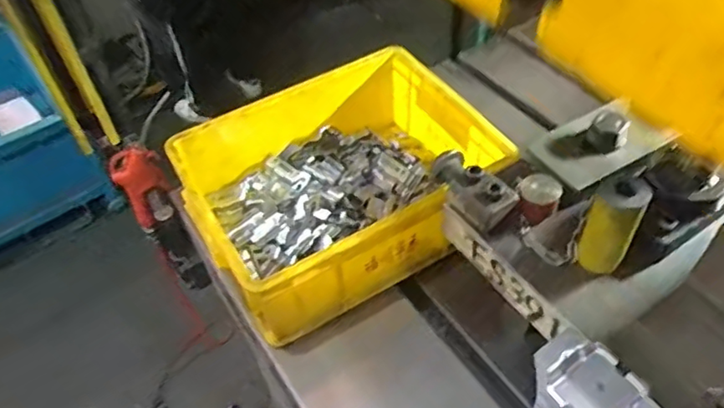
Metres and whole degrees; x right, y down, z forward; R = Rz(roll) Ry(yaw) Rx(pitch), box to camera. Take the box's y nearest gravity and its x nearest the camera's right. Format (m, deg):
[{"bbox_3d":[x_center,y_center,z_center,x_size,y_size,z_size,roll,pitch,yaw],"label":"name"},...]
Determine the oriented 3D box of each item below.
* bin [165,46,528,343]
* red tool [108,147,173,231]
[{"bbox_3d":[-0.028,-0.025,0.733,0.345,0.119,0.258,-26,52,-18],"label":"bin"},{"bbox_3d":[-0.304,-0.023,0.841,0.027,0.129,0.063,34,59,29],"label":"red tool"}]

